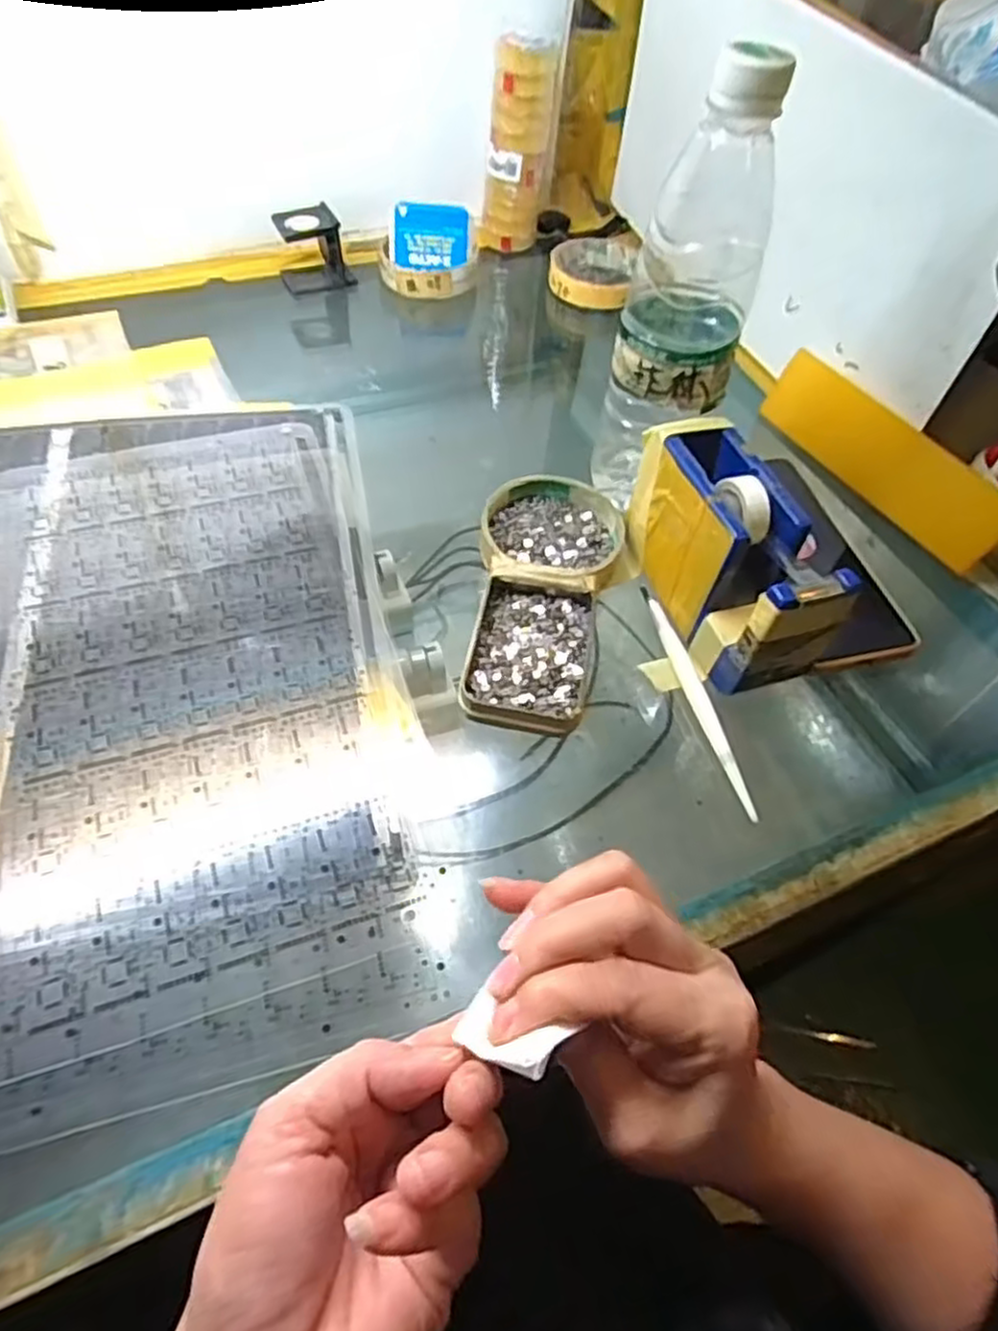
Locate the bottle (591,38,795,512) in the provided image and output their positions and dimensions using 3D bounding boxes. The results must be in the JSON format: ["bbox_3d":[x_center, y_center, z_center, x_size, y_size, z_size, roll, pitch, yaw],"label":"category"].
[{"bbox_3d":[0.098,-0.187,0.384,0.061,0.213,0.066,17,55,8],"label":"bottle"}]

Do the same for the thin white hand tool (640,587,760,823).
[{"bbox_3d":[0.102,0.013,0.380,0.010,0.007,0.143,-8,56,-10],"label":"thin white hand tool"}]

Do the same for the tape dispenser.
[{"bbox_3d":[0.119,-0.057,0.380,0.046,0.071,0.130,-14,57,-14],"label":"tape dispenser"}]

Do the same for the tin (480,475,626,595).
[{"bbox_3d":[0.032,-0.075,0.426,0.082,0.019,0.087,2,55,-3],"label":"tin"}]

